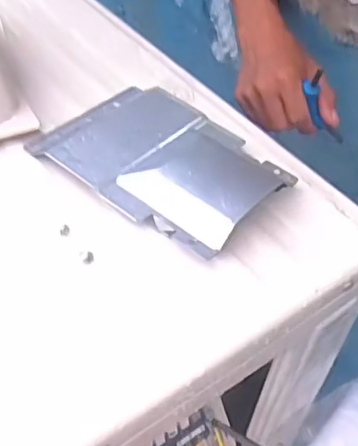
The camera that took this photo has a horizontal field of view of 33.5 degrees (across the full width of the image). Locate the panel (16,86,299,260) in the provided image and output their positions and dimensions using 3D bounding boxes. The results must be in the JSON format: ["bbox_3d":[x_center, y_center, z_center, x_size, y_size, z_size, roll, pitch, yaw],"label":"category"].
[{"bbox_3d":[-0.013,-0.050,0.429,0.167,0.019,0.115,33,52,22],"label":"panel"}]

